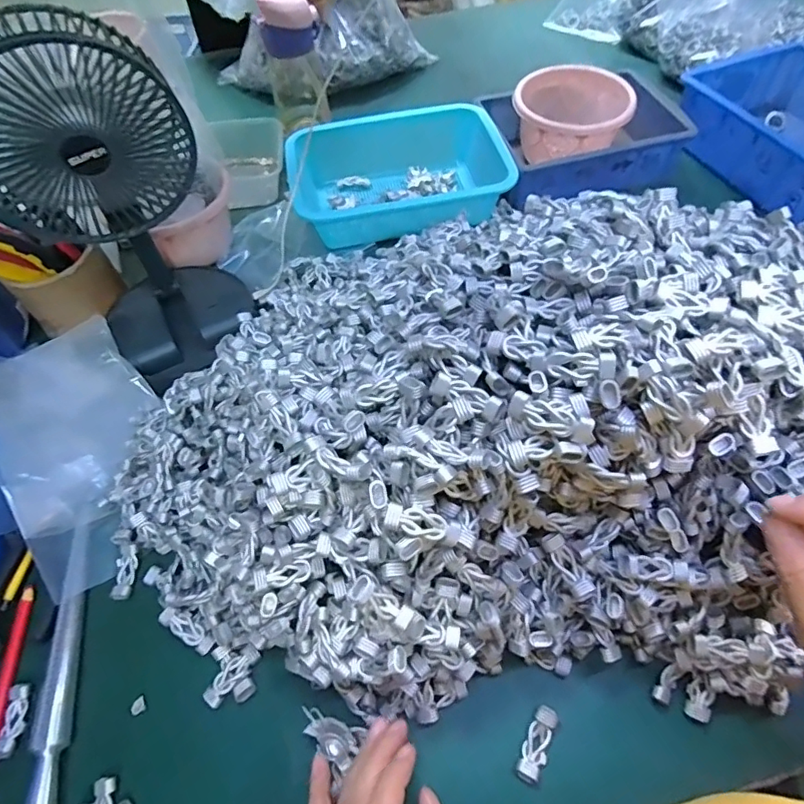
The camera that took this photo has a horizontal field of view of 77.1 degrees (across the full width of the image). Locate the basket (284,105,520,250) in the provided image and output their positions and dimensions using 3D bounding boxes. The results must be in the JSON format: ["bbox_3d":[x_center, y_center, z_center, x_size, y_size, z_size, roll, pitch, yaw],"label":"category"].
[{"bbox_3d":[-0.001,-0.296,0.658,0.269,0.076,0.202,-4,56,2],"label":"basket"}]

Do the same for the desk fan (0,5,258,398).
[{"bbox_3d":[-0.254,-0.157,0.465,0.118,0.286,0.150,33,64,23],"label":"desk fan"}]

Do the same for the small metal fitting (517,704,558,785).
[{"bbox_3d":[0.093,0.233,0.345,0.017,0.010,0.047,19,60,16],"label":"small metal fitting"}]

